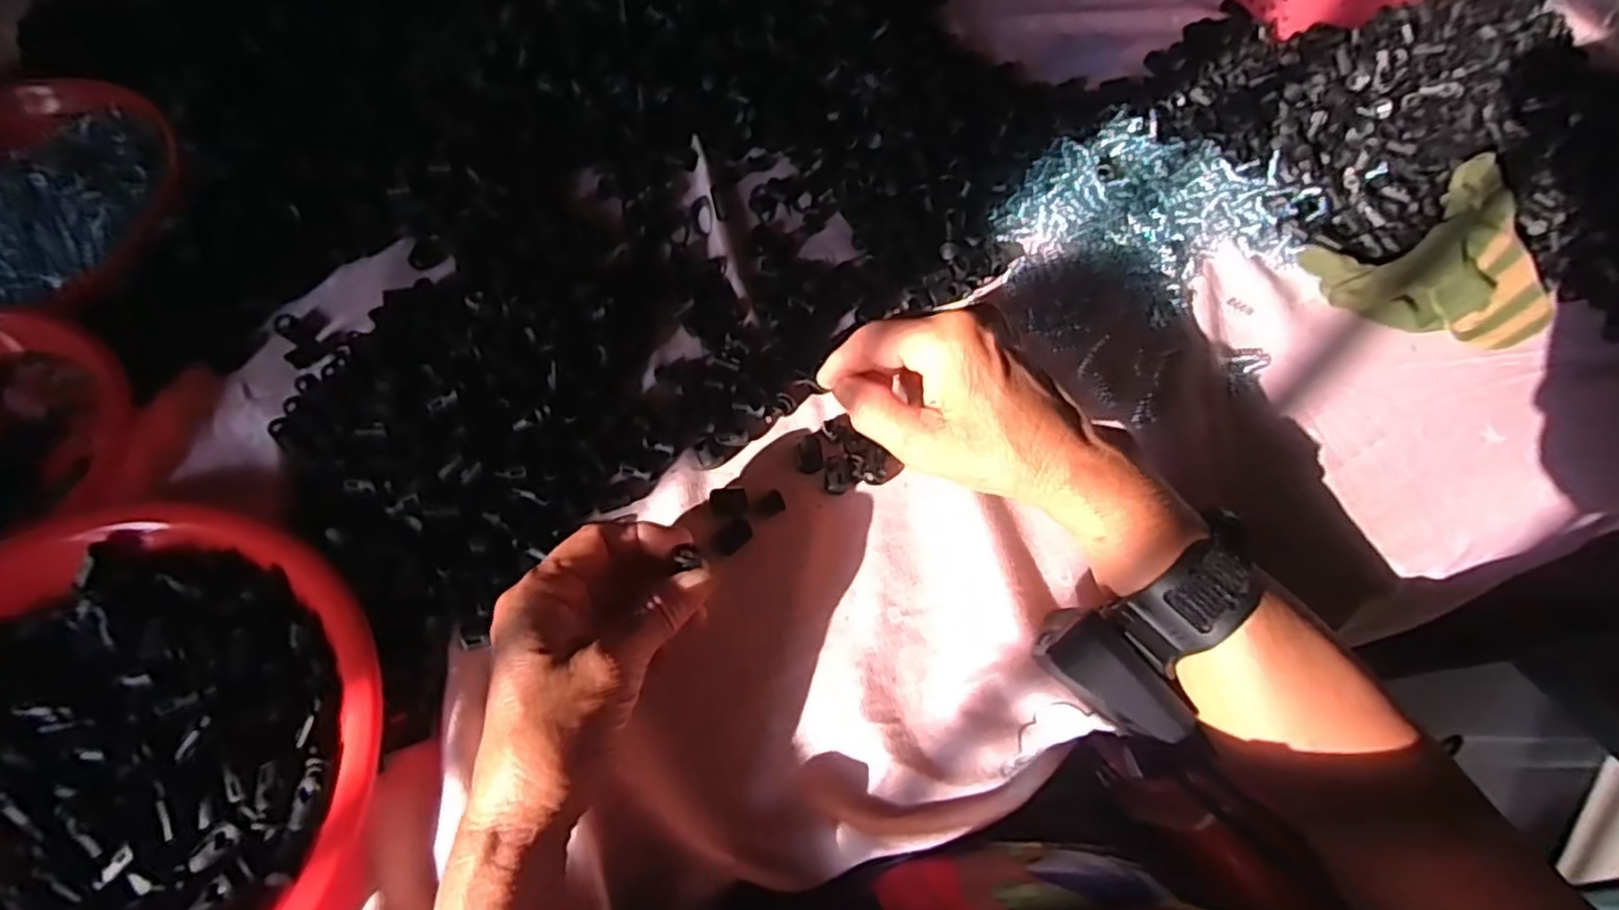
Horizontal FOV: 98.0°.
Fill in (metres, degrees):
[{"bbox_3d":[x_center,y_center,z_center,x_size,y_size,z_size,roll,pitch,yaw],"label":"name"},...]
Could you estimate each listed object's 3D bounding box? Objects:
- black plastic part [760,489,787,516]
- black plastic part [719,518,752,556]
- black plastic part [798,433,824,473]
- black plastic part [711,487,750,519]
[{"bbox_3d":[-0.020,0.025,0.382,0.013,0.004,0.013,-23,69,-12],"label":"black plastic part"},{"bbox_3d":[-0.040,0.043,0.373,0.020,0.004,0.014,-40,70,-17],"label":"black plastic part"},{"bbox_3d":[0.000,-0.001,0.393,0.013,0.004,0.022,-11,65,-5],"label":"black plastic part"},{"bbox_3d":[-0.044,0.025,0.381,0.020,0.004,0.017,-10,64,-5],"label":"black plastic part"}]

